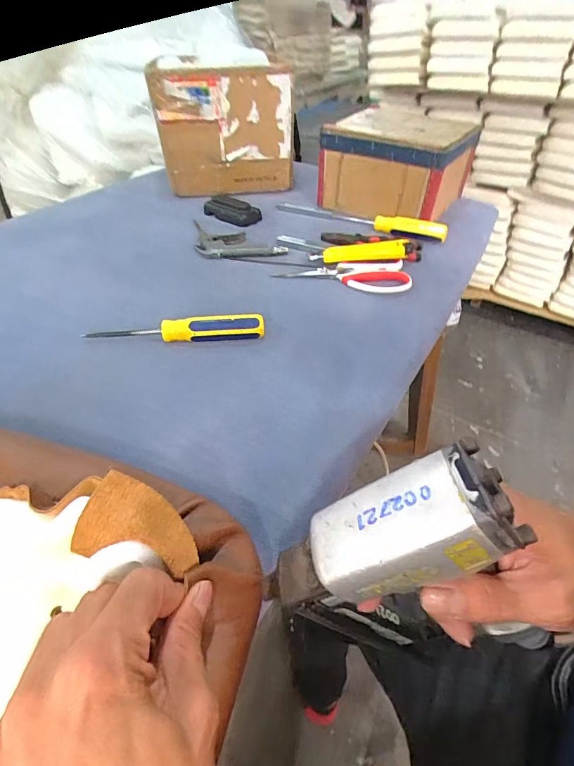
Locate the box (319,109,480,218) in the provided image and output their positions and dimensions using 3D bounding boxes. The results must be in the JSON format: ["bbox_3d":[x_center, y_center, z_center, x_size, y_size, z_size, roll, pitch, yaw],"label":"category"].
[{"bbox_3d":[0.187,-0.376,0.713,0.219,0.137,0.170,25,48,24],"label":"box"}]

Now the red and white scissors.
[{"bbox_3d":[0.078,-0.146,0.556,0.175,0.019,0.072,-2,43,-3],"label":"red and white scissors"}]

